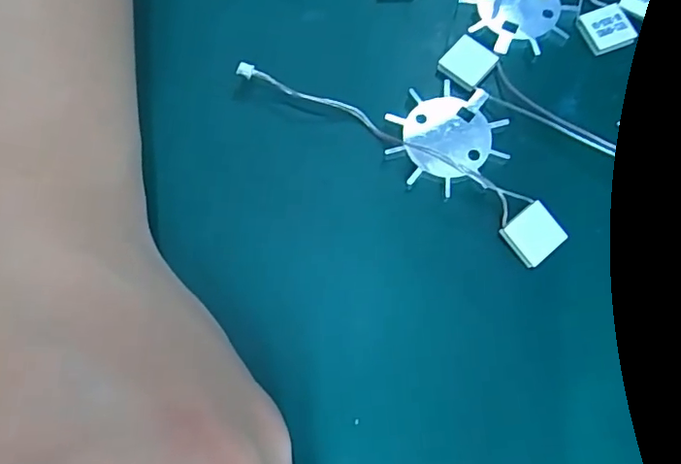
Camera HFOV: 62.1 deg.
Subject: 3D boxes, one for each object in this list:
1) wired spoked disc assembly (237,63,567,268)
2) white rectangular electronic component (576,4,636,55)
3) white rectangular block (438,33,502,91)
[{"bbox_3d":[0.026,-0.036,0.188,0.114,0.006,0.039,35,75,9],"label":"wired spoked disc assembly"},{"bbox_3d":[0.095,-0.072,0.201,0.016,0.004,0.016,-20,74,-7],"label":"white rectangular electronic component"},{"bbox_3d":[0.045,-0.059,0.198,0.016,0.004,0.017,41,76,11],"label":"white rectangular block"}]

